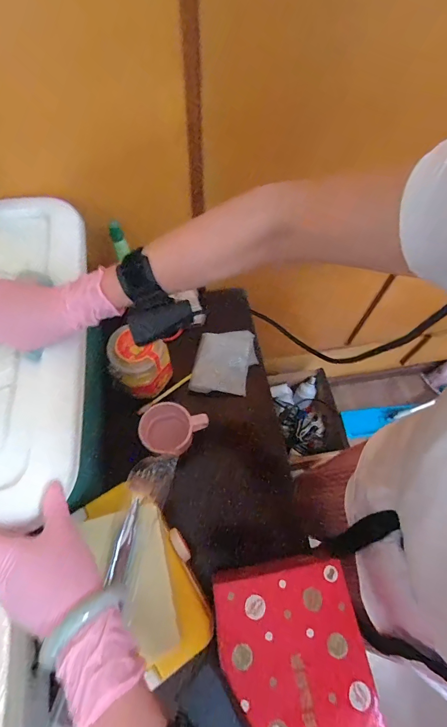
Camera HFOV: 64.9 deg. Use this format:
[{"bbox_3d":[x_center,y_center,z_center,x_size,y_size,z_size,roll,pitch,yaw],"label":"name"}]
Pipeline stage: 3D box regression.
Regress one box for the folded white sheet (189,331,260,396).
[{"bbox_3d":[0.005,-0.003,0.704,0.117,0.037,0.143,12,63,5],"label":"folded white sheet"}]

